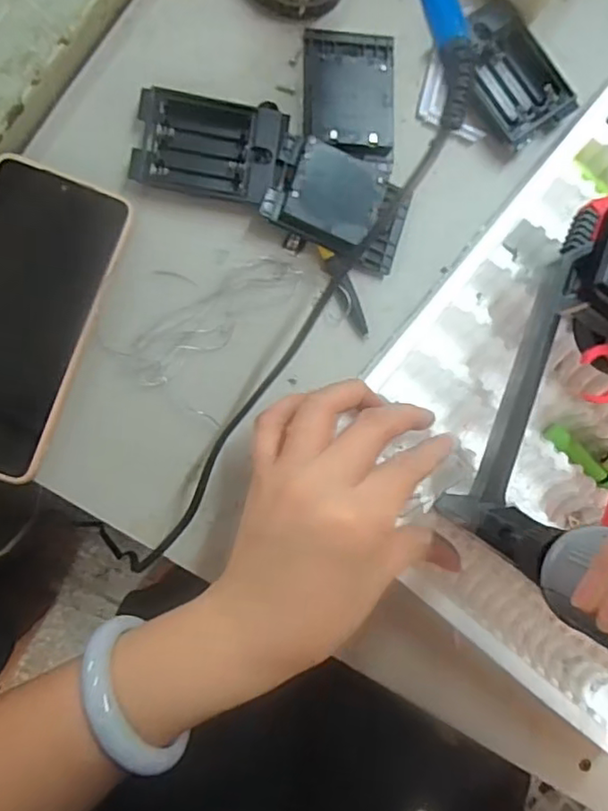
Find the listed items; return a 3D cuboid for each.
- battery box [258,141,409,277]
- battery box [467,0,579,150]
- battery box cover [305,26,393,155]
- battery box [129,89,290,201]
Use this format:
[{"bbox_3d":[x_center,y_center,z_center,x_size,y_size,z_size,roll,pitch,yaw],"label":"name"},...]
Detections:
[{"bbox_3d":[0.020,-0.114,0.346,0.079,0.022,0.054,17,86,-7],"label":"battery box"},{"bbox_3d":[0.124,-0.201,0.369,0.050,0.013,0.080,-32,92,-8],"label":"battery box"},{"bbox_3d":[0.026,-0.184,0.352,0.051,0.013,0.075,0,88,-8],"label":"battery box cover"},{"bbox_3d":[-0.053,-0.145,0.340,0.079,0.011,0.053,9,87,-7],"label":"battery box"}]

